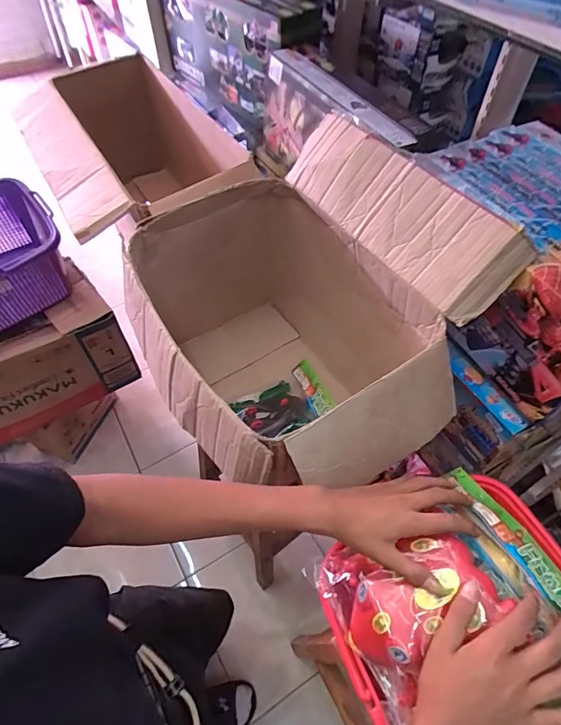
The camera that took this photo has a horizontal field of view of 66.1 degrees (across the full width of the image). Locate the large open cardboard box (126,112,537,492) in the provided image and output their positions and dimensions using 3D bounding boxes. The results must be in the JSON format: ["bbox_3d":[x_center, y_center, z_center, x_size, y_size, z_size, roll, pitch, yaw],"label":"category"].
[{"bbox_3d":[0.022,-0.050,0.709,0.436,0.412,0.515,-23,58,-16],"label":"large open cardboard box"}]

